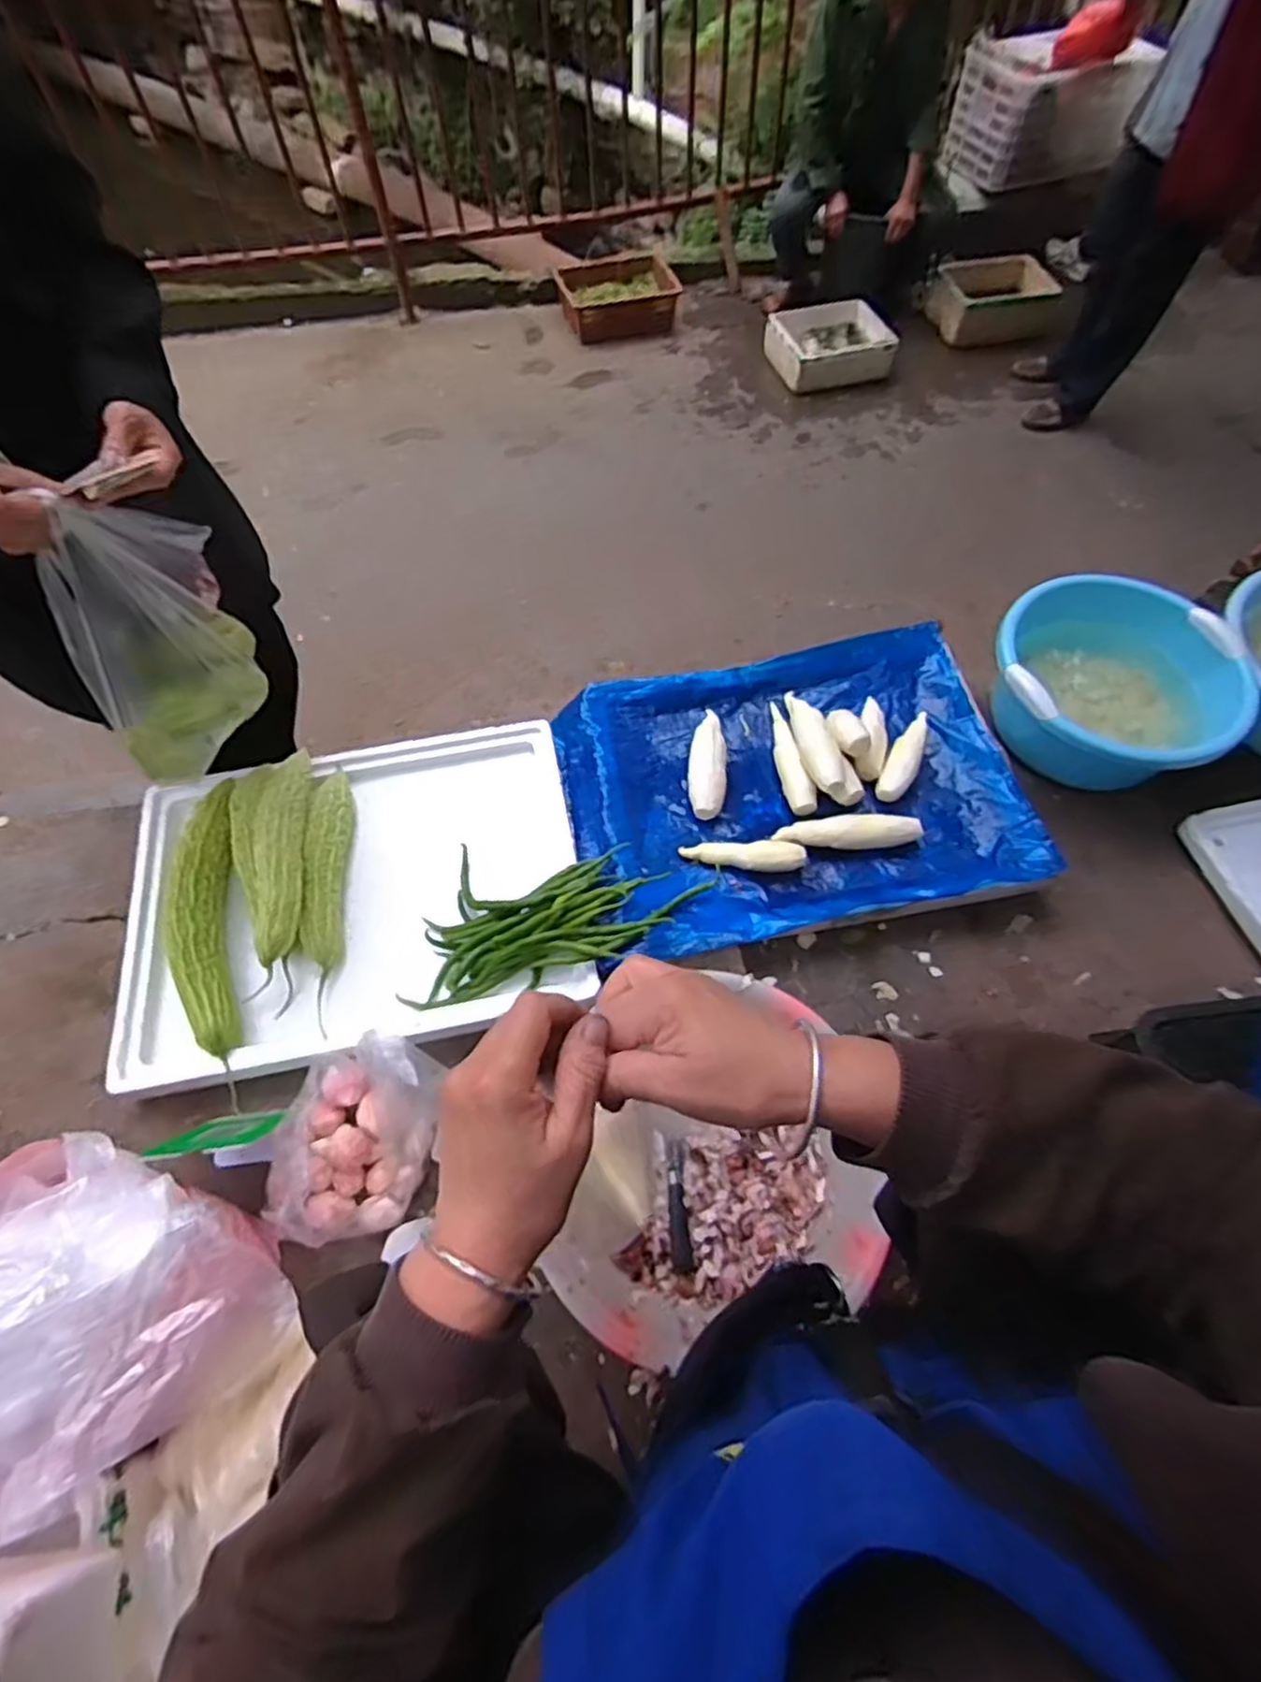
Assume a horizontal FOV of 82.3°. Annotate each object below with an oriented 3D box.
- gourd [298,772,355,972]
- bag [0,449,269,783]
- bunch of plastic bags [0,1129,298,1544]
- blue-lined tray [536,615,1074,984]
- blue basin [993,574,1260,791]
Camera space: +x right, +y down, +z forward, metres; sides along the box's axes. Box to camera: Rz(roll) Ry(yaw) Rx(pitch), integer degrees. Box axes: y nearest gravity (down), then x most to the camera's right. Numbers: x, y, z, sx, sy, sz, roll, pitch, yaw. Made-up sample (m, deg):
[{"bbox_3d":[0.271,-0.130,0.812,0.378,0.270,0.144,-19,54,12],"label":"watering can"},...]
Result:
[{"bbox_3d":[-0.416,0.031,0.994,0.056,0.055,0.292,-2,62,-1],"label":"gourd"},{"bbox_3d":[-0.529,-0.243,0.760,0.145,0.316,0.204,-12,63,-6],"label":"bag"},{"bbox_3d":[-0.529,0.417,0.634,0.320,0.128,0.296,-40,69,-19],"label":"bunch of plastic bags"},{"bbox_3d":[0.236,-0.091,1.065,0.652,0.073,0.461,-10,62,-5],"label":"blue-lined tray"},{"bbox_3d":[0.720,-0.236,1.106,0.329,0.166,0.341,0,62,0],"label":"blue basin"}]

